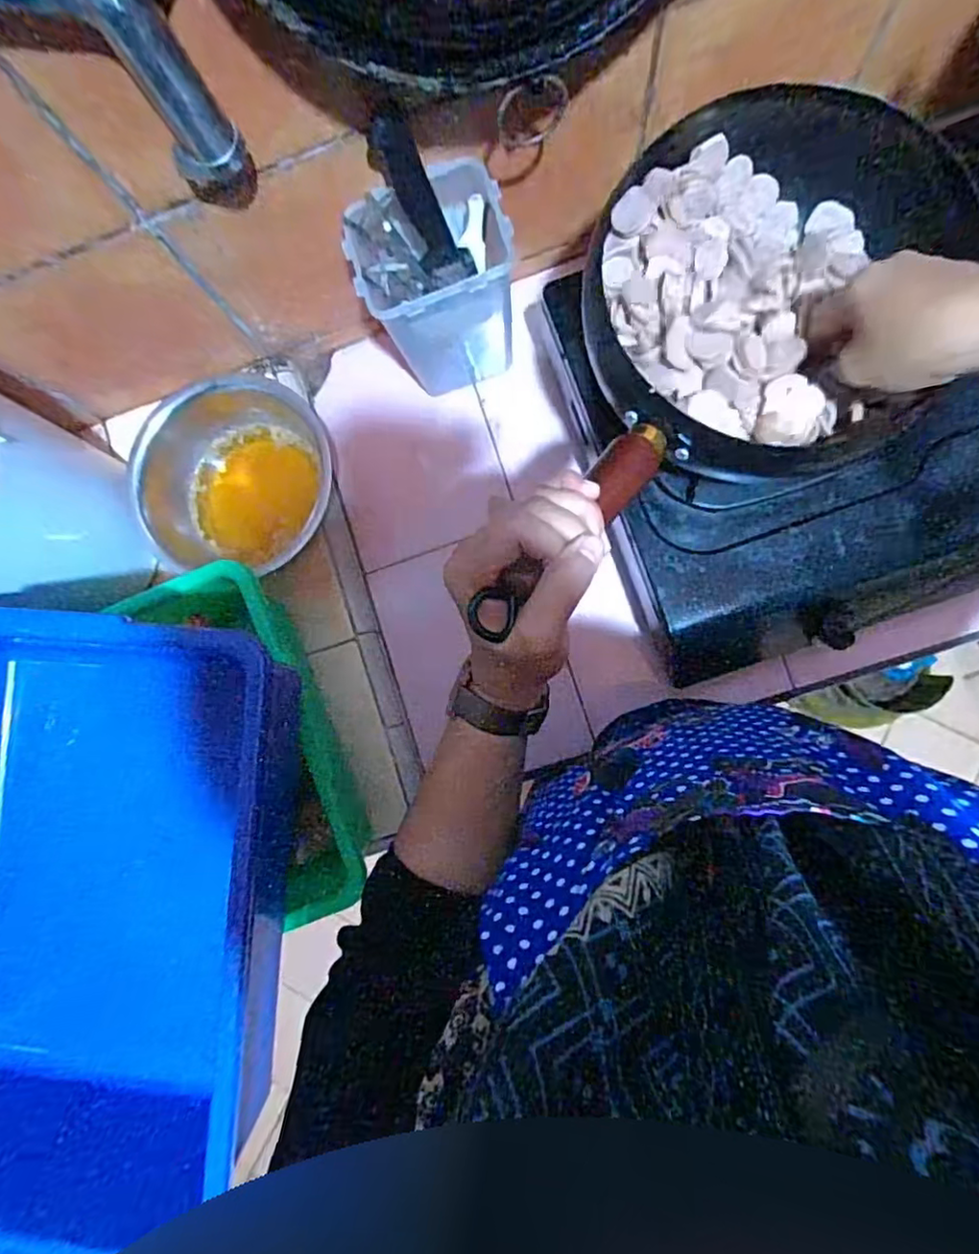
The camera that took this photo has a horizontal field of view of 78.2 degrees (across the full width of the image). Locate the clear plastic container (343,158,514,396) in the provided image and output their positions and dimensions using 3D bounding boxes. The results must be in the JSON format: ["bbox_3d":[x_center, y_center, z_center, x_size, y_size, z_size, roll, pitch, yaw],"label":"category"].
[{"bbox_3d":[-0.040,-0.302,0.549,0.127,0.173,0.092,-14,86,6],"label":"clear plastic container"}]

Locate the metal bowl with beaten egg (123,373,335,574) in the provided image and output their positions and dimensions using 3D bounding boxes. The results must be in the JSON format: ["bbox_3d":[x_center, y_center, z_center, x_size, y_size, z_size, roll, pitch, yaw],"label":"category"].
[{"bbox_3d":[-0.242,-0.143,0.595,0.187,0.086,0.175,0,88,7],"label":"metal bowl with beaten egg"}]

